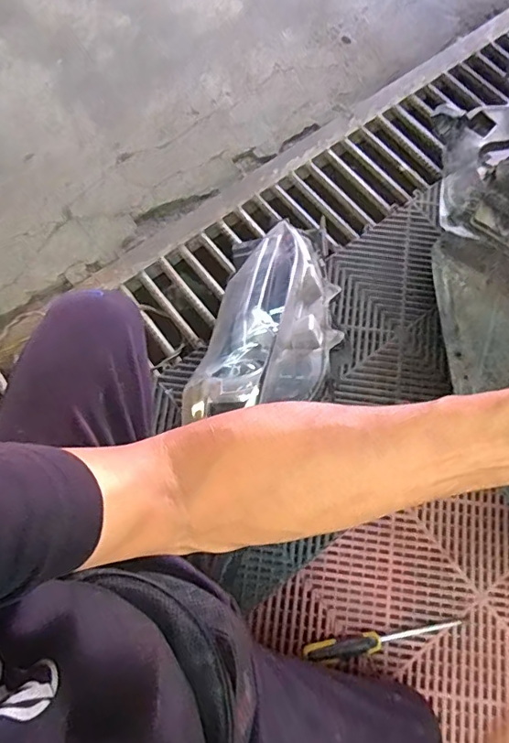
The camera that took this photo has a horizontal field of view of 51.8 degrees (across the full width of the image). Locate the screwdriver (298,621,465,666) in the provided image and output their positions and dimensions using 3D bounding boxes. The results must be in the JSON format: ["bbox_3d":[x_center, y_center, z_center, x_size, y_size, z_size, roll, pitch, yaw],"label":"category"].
[{"bbox_3d":[0.185,0.392,0.757,0.228,0.032,0.028,-8,72,-1],"label":"screwdriver"}]

